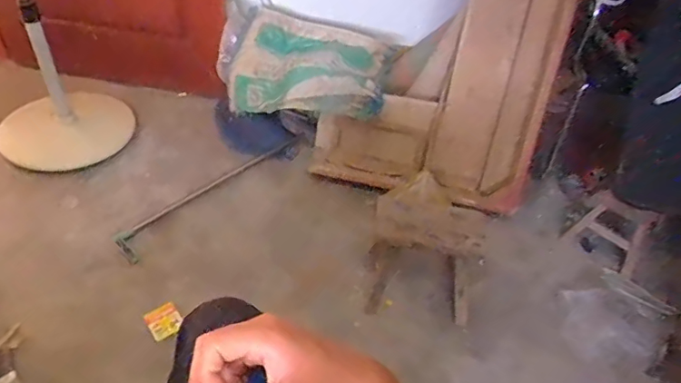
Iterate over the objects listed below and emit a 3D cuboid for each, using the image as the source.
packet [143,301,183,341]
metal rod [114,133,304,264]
[{"bbox_3d":[-0.392,0.288,1.187,0.068,0.011,0.079,-26,52,-30],"label":"packet"},{"bbox_3d":[-0.341,-0.018,1.487,0.084,0.029,0.635,29,48,23],"label":"metal rod"}]

